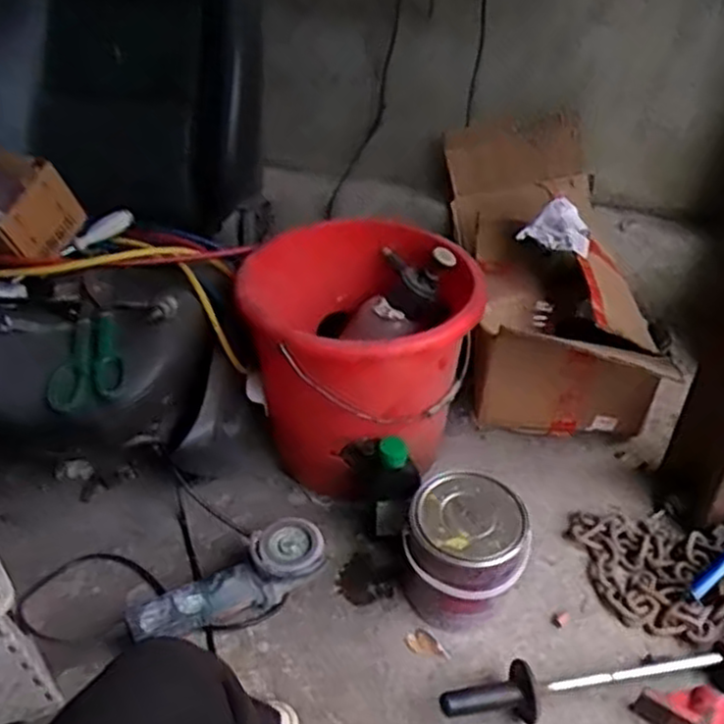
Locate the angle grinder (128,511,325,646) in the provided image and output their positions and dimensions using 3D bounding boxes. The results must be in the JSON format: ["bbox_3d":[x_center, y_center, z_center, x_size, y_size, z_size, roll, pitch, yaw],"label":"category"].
[{"bbox_3d":[-0.174,0.317,1.116,0.239,0.104,0.097,-11,39,-18],"label":"angle grinder"}]

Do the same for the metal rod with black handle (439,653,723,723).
[{"bbox_3d":[0.290,0.421,1.024,0.395,0.059,0.073,-7,38,-14],"label":"metal rod with black handle"}]

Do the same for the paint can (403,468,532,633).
[{"bbox_3d":[0.144,0.282,1.103,0.159,0.175,0.170,3,37,-2],"label":"paint can"}]

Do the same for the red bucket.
[{"bbox_3d":[-0.011,0.003,1.291,0.354,0.361,0.382,3,37,-2],"label":"red bucket"}]

